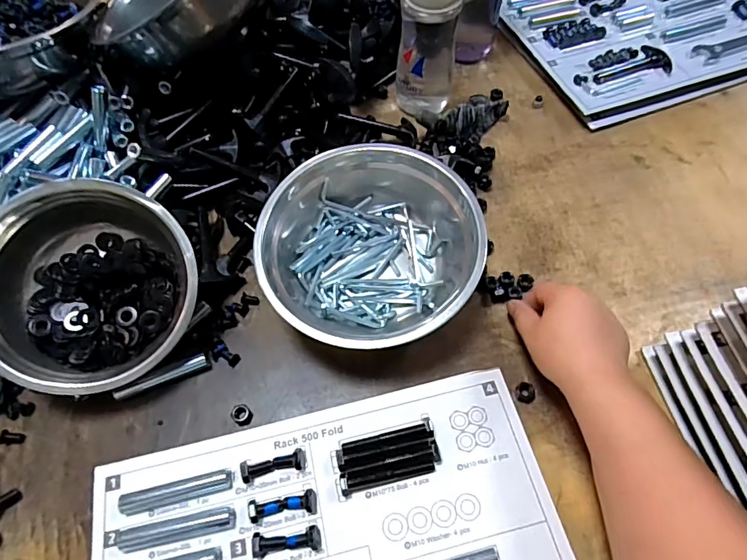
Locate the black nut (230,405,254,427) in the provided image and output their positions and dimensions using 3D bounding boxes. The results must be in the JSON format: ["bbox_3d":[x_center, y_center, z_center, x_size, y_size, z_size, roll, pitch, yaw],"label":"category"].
[{"bbox_3d":[-0.121,0.124,0.434,0.021,0.009,0.017,39,68,22],"label":"black nut"}]

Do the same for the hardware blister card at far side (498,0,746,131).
[{"bbox_3d":[0.397,-0.364,0.679,0.372,0.034,0.265,-18,60,-9],"label":"hardware blister card at far side"}]

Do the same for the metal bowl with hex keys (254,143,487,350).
[{"bbox_3d":[-0.010,-0.033,0.473,0.198,0.091,0.196,-1,59,2],"label":"metal bowl with hex keys"}]

